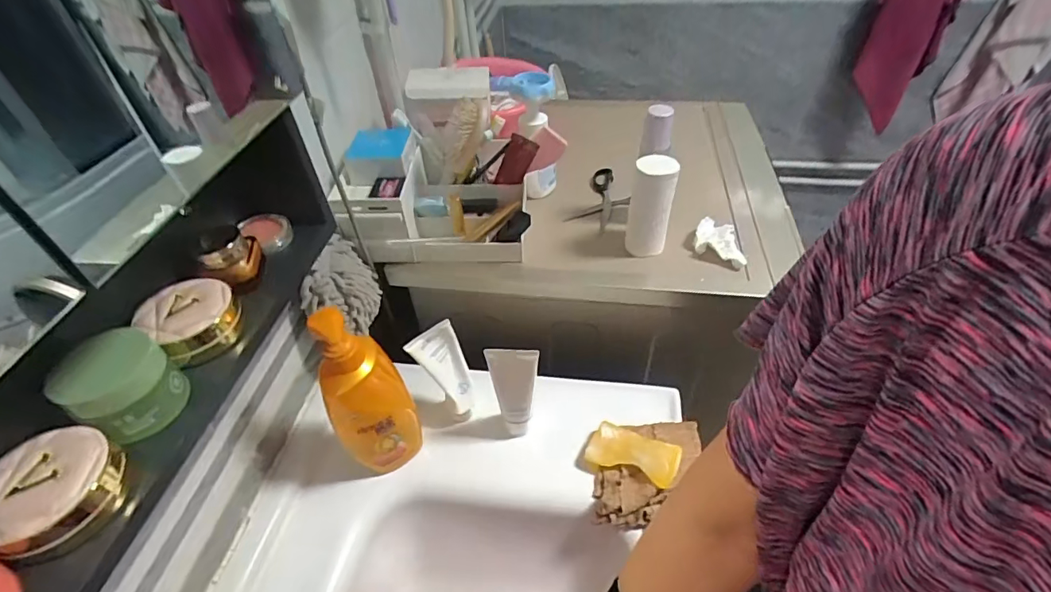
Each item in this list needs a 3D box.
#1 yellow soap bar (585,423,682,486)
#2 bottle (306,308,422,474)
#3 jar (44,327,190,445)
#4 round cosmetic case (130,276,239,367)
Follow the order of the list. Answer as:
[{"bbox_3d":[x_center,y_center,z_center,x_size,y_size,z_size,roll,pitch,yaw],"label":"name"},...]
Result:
[{"bbox_3d":[0.129,0.184,0.583,0.103,0.022,0.054,18,49,20],"label":"yellow soap bar"},{"bbox_3d":[-0.171,0.107,0.526,0.082,0.239,0.041,-30,50,-24],"label":"bottle"},{"bbox_3d":[-0.274,0.060,0.333,0.051,0.055,0.059,23,51,25],"label":"jar"},{"bbox_3d":[-0.266,0.019,0.395,0.066,0.038,0.063,-2,45,2],"label":"round cosmetic case"}]

